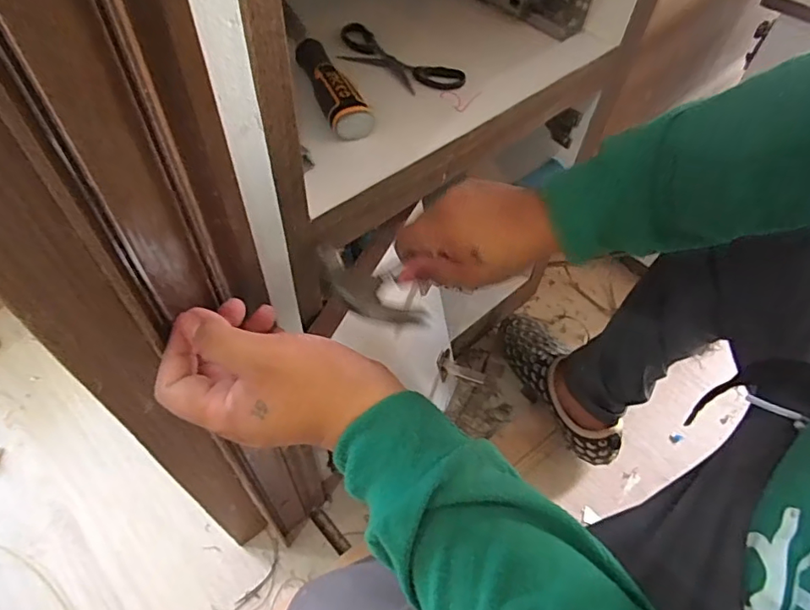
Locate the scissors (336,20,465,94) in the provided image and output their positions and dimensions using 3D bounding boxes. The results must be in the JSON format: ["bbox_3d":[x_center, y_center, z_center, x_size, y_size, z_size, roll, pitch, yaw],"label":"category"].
[{"bbox_3d":[-0.012,-0.250,0.545,0.147,0.008,0.051,32,59,18],"label":"scissors"}]

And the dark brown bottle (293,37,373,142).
[{"bbox_3d":[-0.070,-0.207,0.496,0.036,0.029,0.135,-17,59,-14],"label":"dark brown bottle"}]

